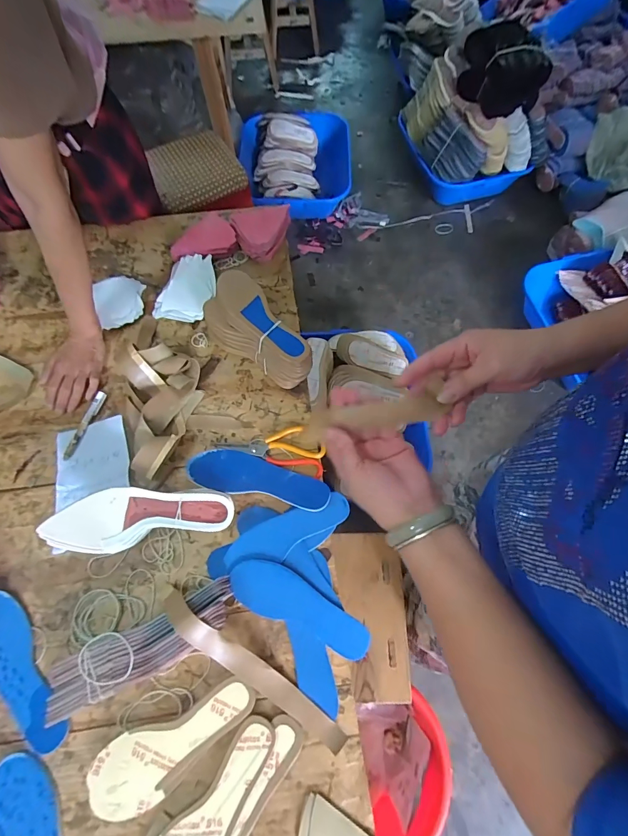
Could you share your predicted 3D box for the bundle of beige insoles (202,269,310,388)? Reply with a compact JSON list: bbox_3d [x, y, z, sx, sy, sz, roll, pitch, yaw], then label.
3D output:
[{"bbox_3d":[-0.097,-0.151,0.670,0.233,0.110,0.107,43,76,14],"label":"bundle of beige insoles"}]

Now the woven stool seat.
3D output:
[{"bbox_3d":[-0.389,-0.812,1.193,0.283,0.072,0.240,-27,72,-10],"label":"woven stool seat"}]

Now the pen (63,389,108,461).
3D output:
[{"bbox_3d":[-0.409,0.012,0.659,0.016,0.014,0.130,18,71,7],"label":"pen"}]

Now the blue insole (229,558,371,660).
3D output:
[{"bbox_3d":[-0.020,0.282,0.558,0.220,0.019,0.072,22,72,8],"label":"blue insole"}]

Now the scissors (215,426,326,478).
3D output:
[{"bbox_3d":[-0.067,0.042,0.648,0.182,0.015,0.078,16,71,7],"label":"scissors"}]

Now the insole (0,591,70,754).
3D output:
[{"bbox_3d":[-0.432,0.366,0.531,0.080,0.013,0.231,-39,74,-13],"label":"insole"}]

